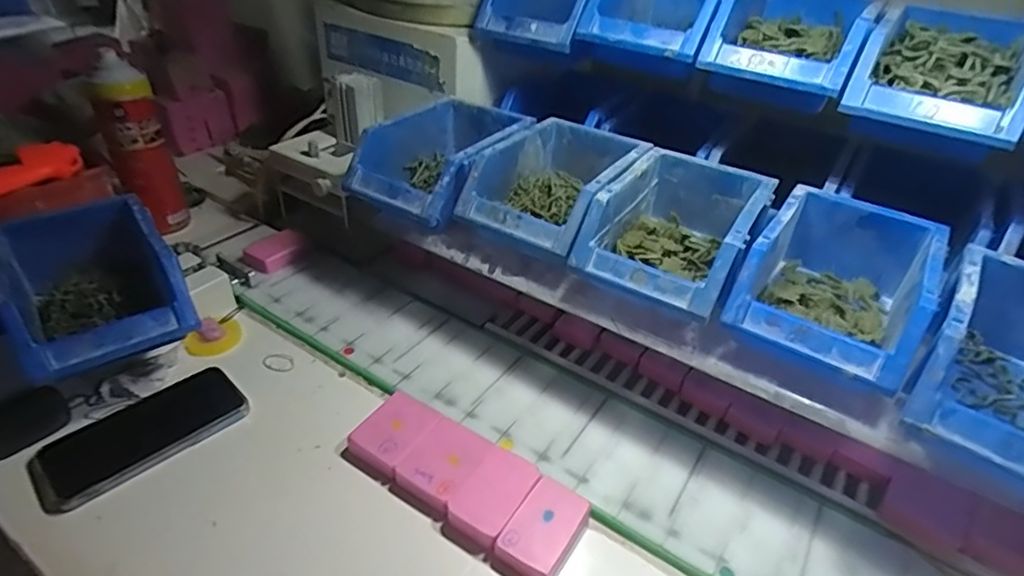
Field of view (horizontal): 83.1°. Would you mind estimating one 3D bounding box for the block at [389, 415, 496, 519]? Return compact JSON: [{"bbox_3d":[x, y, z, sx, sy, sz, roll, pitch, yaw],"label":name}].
[{"bbox_3d":[-0.056,0.143,0.472,0.056,0.015,0.078,21,41,23],"label":"block"}]

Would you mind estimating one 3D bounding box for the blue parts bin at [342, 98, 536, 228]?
[{"bbox_3d":[-0.070,-0.134,0.609,0.125,0.069,0.180,27,42,28],"label":"blue parts bin"}]

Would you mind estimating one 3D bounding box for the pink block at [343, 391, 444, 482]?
[{"bbox_3d":[-0.099,0.121,0.491,0.053,0.018,0.072,21,41,22],"label":"pink block"}]

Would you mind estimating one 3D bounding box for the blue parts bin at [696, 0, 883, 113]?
[{"bbox_3d":[0.270,-0.236,0.554,0.123,0.067,0.180,24,40,24],"label":"blue parts bin"}]

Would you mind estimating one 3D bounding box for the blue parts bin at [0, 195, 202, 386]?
[{"bbox_3d":[-0.373,0.001,0.515,0.128,0.075,0.181,-22,44,-32],"label":"blue parts bin"}]

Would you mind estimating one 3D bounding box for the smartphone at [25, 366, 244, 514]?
[{"bbox_3d":[-0.310,0.120,0.485,0.079,0.009,0.152,31,45,32],"label":"smartphone"}]

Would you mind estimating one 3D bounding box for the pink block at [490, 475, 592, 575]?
[{"bbox_3d":[0.023,0.179,0.425,0.045,0.018,0.074,24,42,25],"label":"pink block"}]

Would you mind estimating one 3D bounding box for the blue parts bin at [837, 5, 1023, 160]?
[{"bbox_3d":[0.374,-0.186,0.497,0.121,0.067,0.200,26,41,27],"label":"blue parts bin"}]

